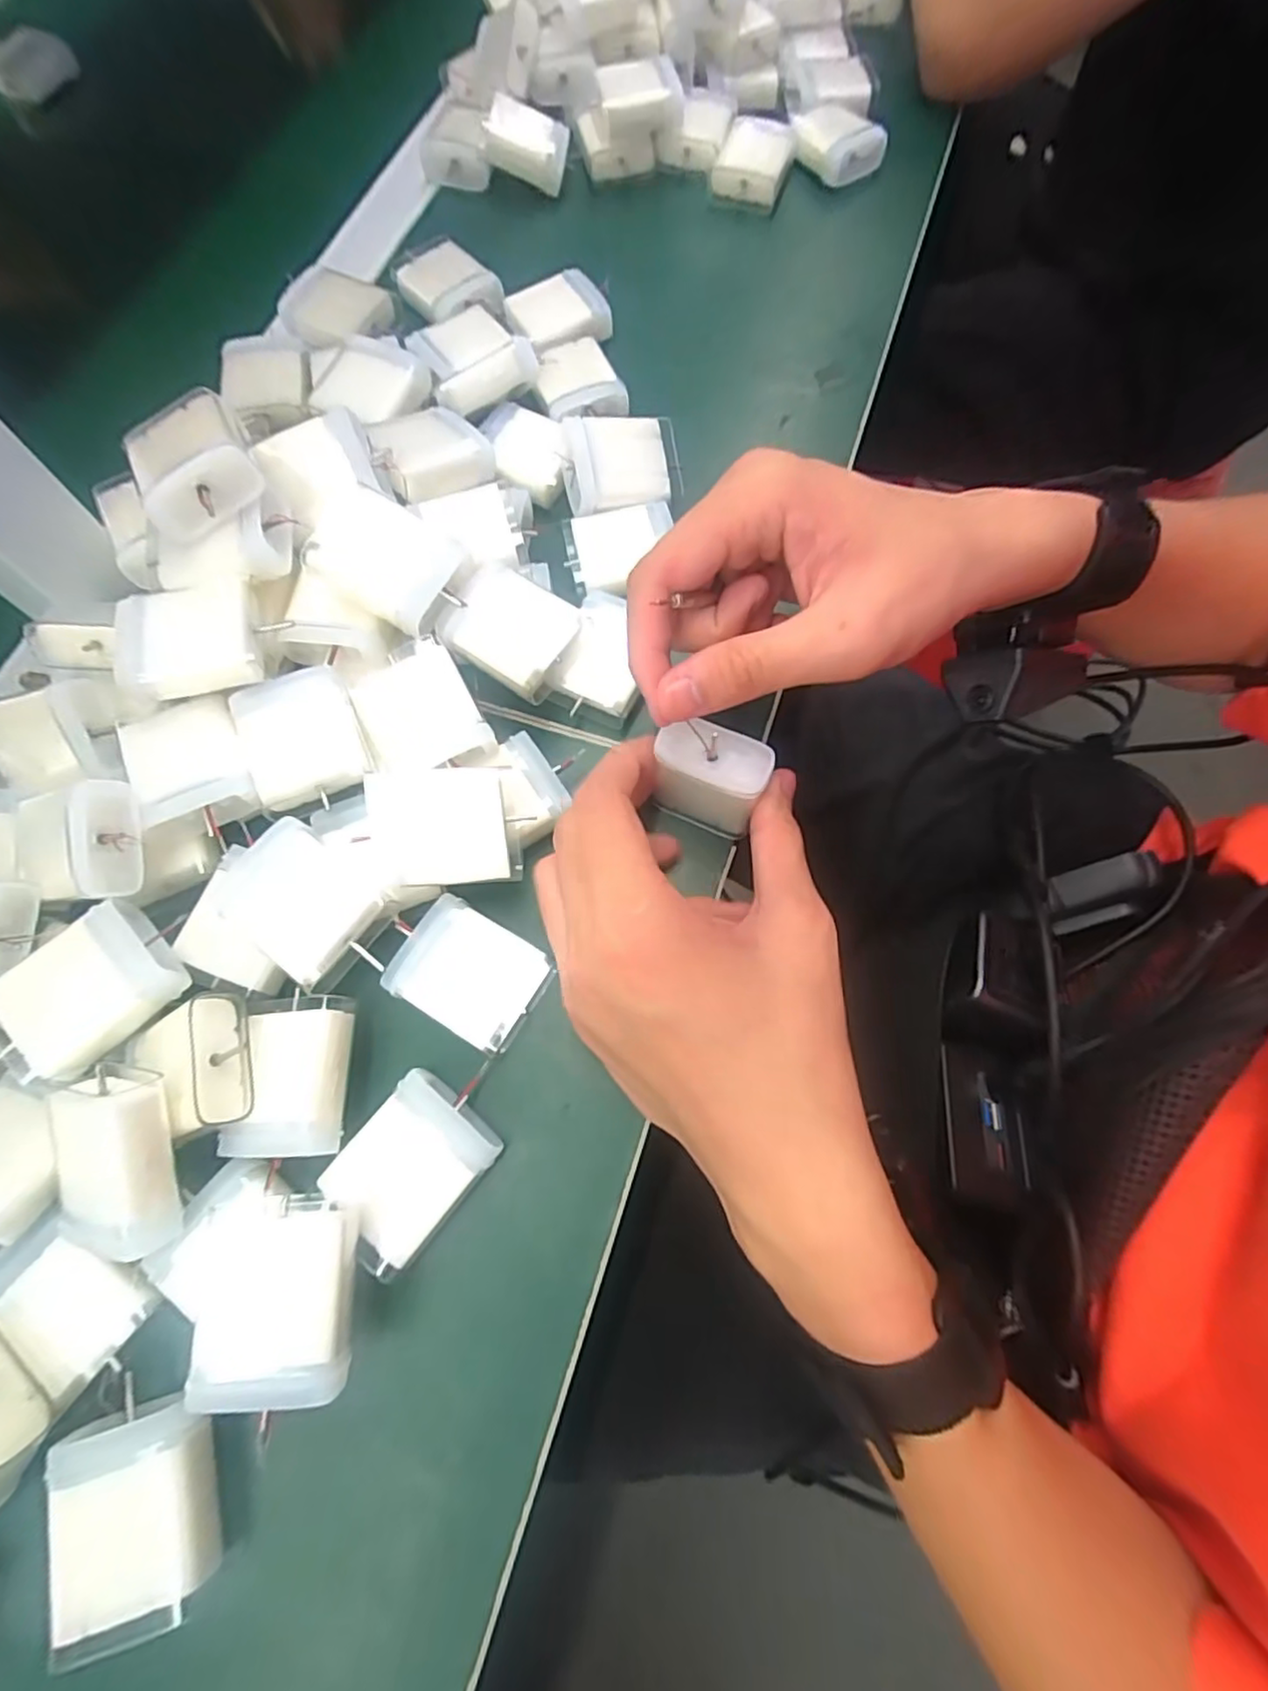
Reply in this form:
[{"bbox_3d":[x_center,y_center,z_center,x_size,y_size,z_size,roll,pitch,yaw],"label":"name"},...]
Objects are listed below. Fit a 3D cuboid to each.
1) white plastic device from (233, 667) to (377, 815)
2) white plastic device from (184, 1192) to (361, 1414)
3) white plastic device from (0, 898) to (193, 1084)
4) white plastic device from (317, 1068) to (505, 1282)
[{"bbox_3d":[-0.129,-0.042,0.255,0.042,0.016,0.047,-25,71,-6],"label":"white plastic device"},{"bbox_3d":[-0.106,0.134,0.198,0.043,0.020,0.050,-4,70,1],"label":"white plastic device"},{"bbox_3d":[-0.184,0.049,0.223,0.040,0.015,0.050,42,77,15],"label":"white plastic device"},{"bbox_3d":[-0.076,0.109,0.223,0.041,0.014,0.052,39,76,15],"label":"white plastic device"}]

